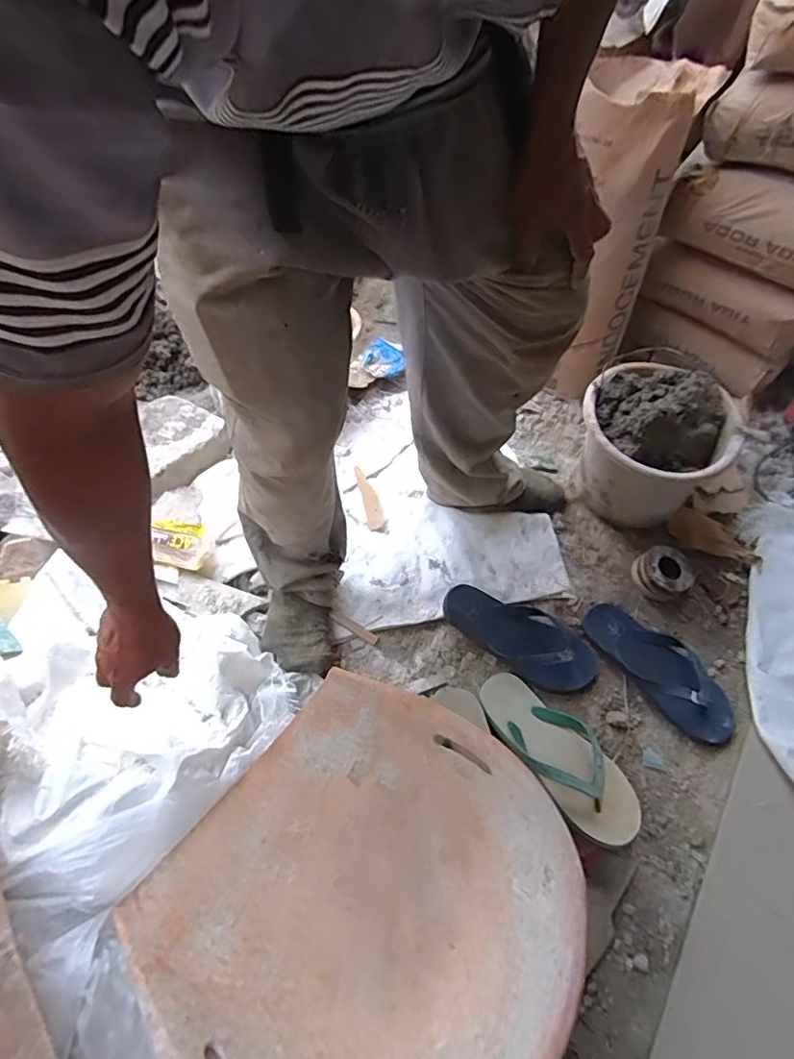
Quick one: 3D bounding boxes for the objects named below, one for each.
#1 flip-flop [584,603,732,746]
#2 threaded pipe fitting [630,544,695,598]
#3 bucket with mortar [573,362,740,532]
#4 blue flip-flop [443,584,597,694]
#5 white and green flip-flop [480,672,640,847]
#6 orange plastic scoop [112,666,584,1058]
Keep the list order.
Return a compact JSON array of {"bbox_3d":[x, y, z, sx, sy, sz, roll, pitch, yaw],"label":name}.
[{"bbox_3d":[0.415,0.206,0.865,0.102,0.058,0.257,-31,62,-23],"label":"flip-flop"},{"bbox_3d":[0.447,0.074,0.939,0.085,0.056,0.087,2,55,-3],"label":"threaded pipe fitting"},{"bbox_3d":[0.431,-0.138,0.976,0.228,0.231,0.236,2,55,-3],"label":"bucket with mortar"},{"bbox_3d":[0.191,0.165,0.876,0.245,0.045,0.101,31,59,17],"label":"blue flip-flop"},{"bbox_3d":[0.222,0.304,0.771,0.109,0.066,0.262,-26,44,-20],"label":"white and green flip-flop"},{"bbox_3d":[-0.036,0.400,0.612,0.409,0.171,0.422,34,60,19],"label":"orange plastic scoop"}]

